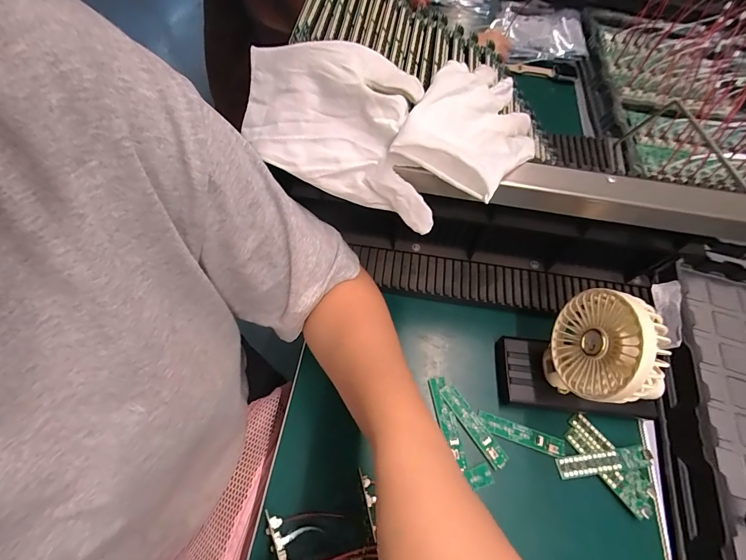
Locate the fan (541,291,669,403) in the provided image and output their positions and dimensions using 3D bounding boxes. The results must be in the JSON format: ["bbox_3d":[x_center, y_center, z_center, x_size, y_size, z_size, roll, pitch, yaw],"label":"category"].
[{"bbox_3d":[0.187,0.058,0.298,0.040,0.106,0.086,5,62,-4],"label":"fan"}]

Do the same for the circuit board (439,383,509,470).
[{"bbox_3d":[0.095,0.139,0.342,0.017,0.005,0.084,-30,67,-18],"label":"circuit board"}]

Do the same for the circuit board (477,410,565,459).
[{"bbox_3d":[0.142,0.148,0.341,0.082,0.005,0.018,18,62,7],"label":"circuit board"}]

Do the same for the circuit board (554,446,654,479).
[{"bbox_3d":[0.216,0.170,0.332,0.086,0.010,0.020,-4,62,-5],"label":"circuit board"}]

